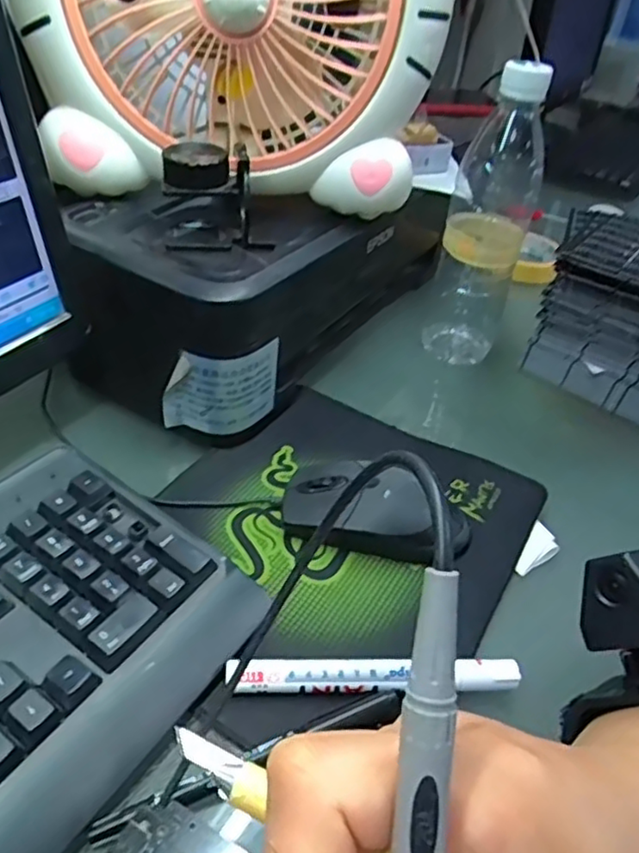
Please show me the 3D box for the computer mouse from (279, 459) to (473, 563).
[{"bbox_3d":[0.036,0.047,0.392,0.114,0.037,0.057,8,39,1],"label":"computer mouse"}]

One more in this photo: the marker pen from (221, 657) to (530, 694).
[{"bbox_3d":[0.027,0.123,0.315,0.141,0.016,0.014,2,39,-7],"label":"marker pen"}]

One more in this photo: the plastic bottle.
[{"bbox_3d":[0.132,-0.156,0.506,0.060,0.227,0.054,17,40,11],"label":"plastic bottle"}]

